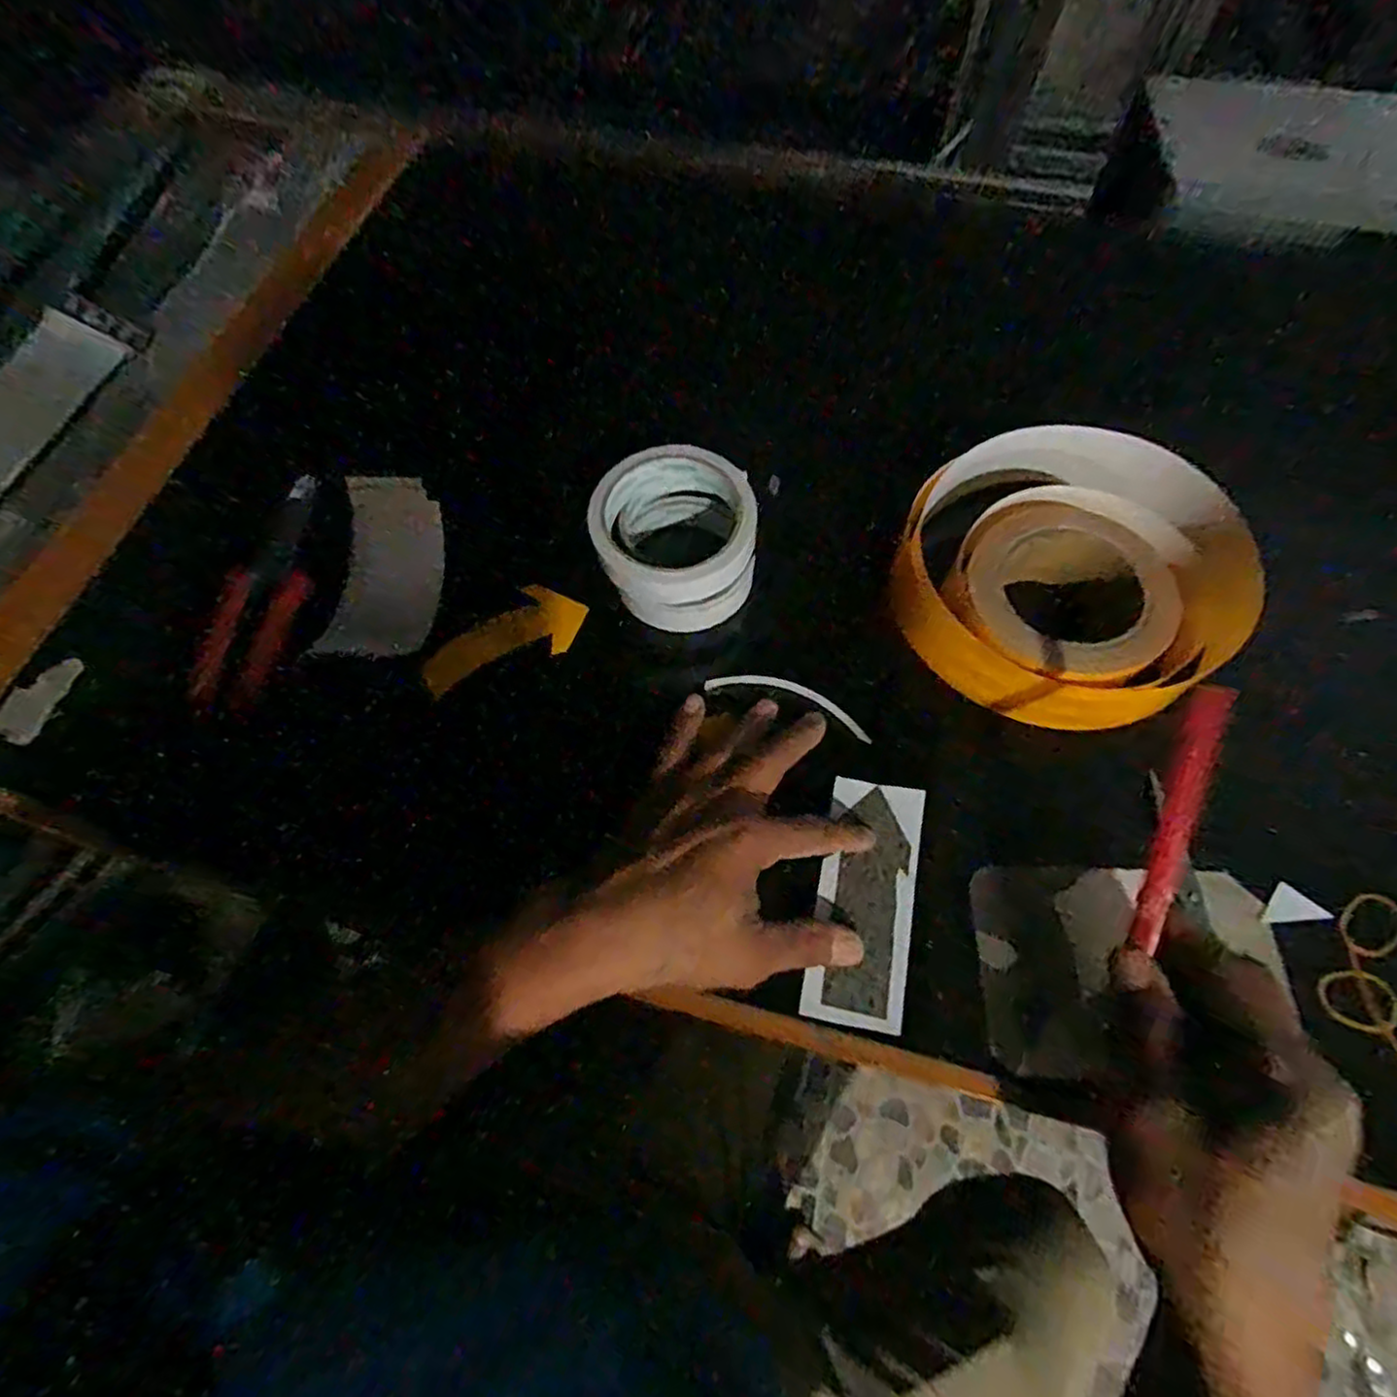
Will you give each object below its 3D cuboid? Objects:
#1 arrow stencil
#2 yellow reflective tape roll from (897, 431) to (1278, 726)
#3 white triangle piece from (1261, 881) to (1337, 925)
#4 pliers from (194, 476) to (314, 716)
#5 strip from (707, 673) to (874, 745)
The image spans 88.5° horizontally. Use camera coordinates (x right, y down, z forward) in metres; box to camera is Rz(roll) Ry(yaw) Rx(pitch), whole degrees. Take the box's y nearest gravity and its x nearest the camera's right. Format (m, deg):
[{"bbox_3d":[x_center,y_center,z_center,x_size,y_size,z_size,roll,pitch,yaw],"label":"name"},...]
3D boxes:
[{"bbox_3d":[0.089,0.105,0.381,0.050,0.004,0.126,11,66,6],"label":"arrow stencil"},{"bbox_3d":[0.219,-0.074,0.428,0.187,0.061,0.181,0,64,1],"label":"yellow reflective tape roll"},{"bbox_3d":[0.312,0.109,0.381,0.033,0.006,0.022,-9,49,8],"label":"white triangle piece"},{"bbox_3d":[-0.275,-0.065,0.455,0.022,0.038,0.152,23,93,11],"label":"pliers"},{"bbox_3d":[0.056,0.000,0.429,0.102,0.023,0.006,18,31,6],"label":"strip"}]

